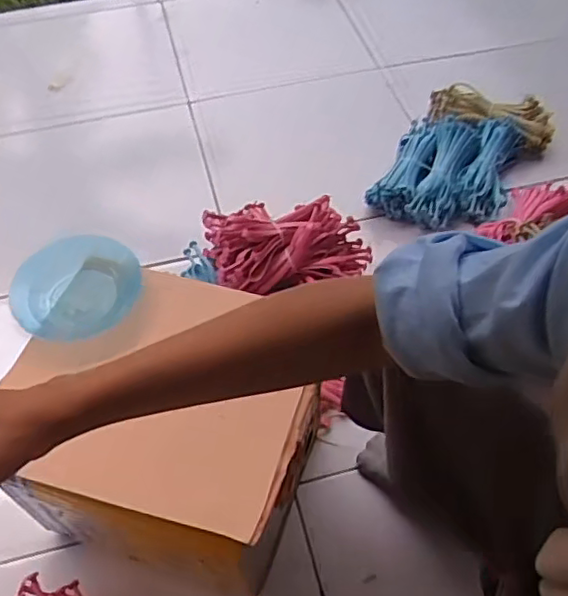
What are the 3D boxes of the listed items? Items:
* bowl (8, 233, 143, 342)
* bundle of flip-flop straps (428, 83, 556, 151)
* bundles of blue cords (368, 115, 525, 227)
[{"bbox_3d":[-0.212,-0.012,0.643,0.126,0.034,0.116,0,54,0],"label":"bowl"},{"bbox_3d":[0.370,-0.331,1.126,0.223,0.056,0.088,19,57,14],"label":"bundle of flip-flop straps"},{"bbox_3d":[0.278,-0.222,1.040,0.196,0.061,0.254,24,58,17],"label":"bundles of blue cords"}]

